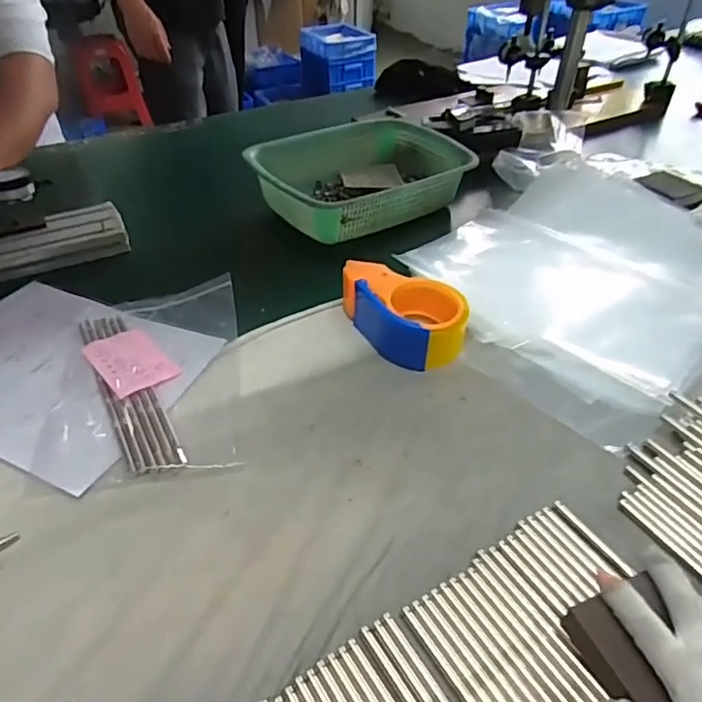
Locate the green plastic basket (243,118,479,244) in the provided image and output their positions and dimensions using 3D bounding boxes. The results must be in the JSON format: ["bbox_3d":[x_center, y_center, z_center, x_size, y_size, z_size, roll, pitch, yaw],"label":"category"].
[{"bbox_3d":[0.016,-0.247,0.789,0.306,0.085,0.207,-28,47,-26],"label":"green plastic basket"}]

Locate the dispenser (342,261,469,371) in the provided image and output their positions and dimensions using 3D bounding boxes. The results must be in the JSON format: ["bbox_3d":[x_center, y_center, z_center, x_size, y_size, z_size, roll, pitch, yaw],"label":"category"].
[{"bbox_3d":[0.047,-0.040,0.570,0.141,0.054,0.080,18,46,23],"label":"dispenser"}]

